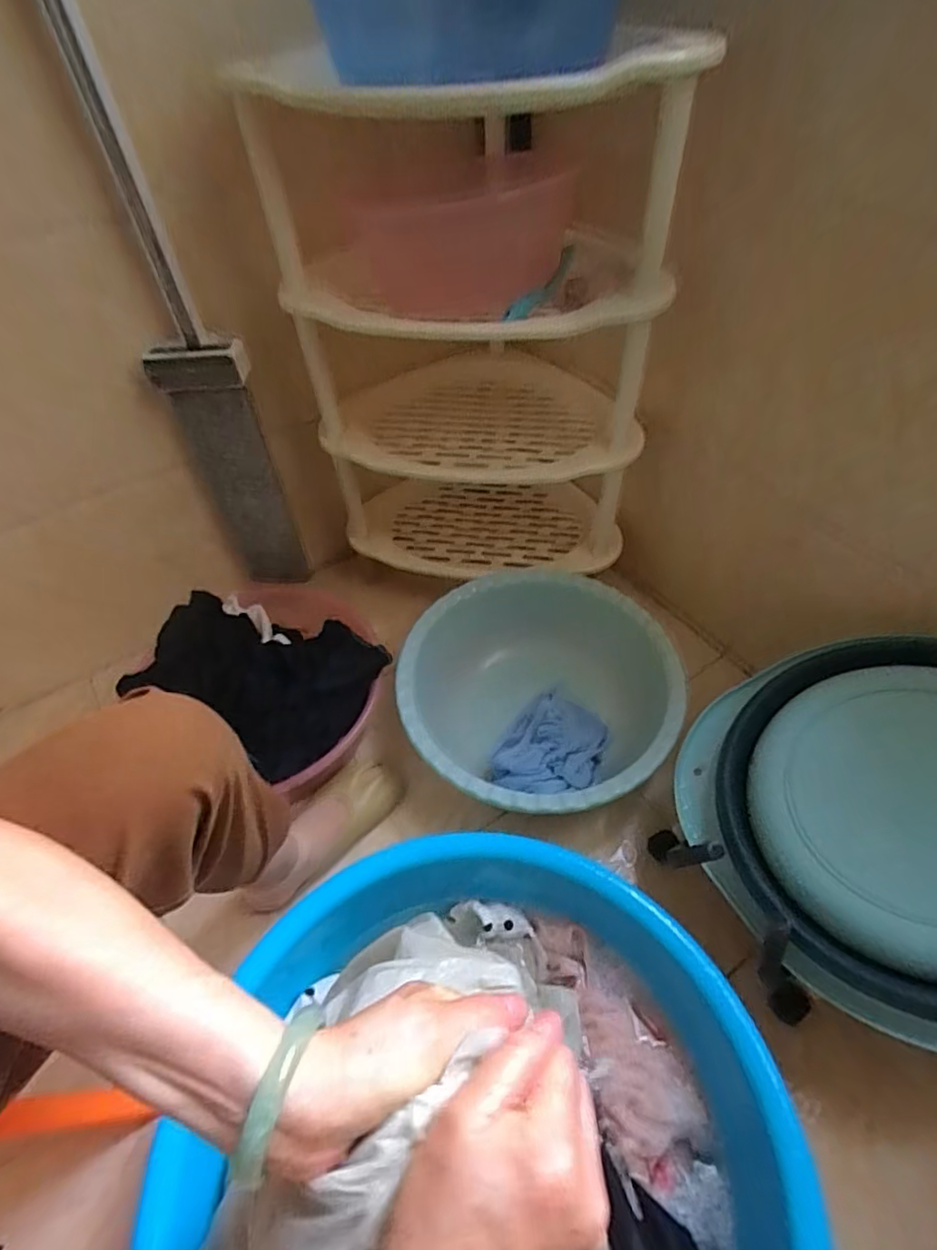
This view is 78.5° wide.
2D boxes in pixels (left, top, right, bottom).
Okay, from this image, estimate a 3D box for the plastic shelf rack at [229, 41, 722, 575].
[{"bbox_3d":[-0.002,-0.370,0.819,0.448,0.616,0.317,-4,49,0],"label":"plastic shelf rack"}]

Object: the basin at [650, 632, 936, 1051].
[{"bbox_3d":[0.410,0.176,0.532,0.388,0.066,0.384,-14,54,20],"label":"basin"}]

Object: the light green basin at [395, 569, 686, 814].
[{"bbox_3d":[0.094,0.096,0.812,0.372,0.117,0.365,-2,49,2],"label":"light green basin"}]

